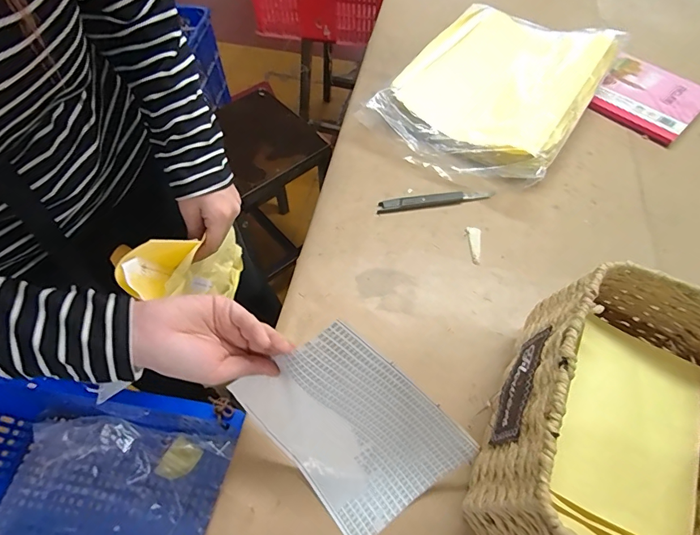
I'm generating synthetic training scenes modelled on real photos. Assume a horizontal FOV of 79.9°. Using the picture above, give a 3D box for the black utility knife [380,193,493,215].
[{"bbox_3d":[0.123,-0.096,0.603,0.162,0.009,0.022,-7,59,-3],"label":"black utility knife"}]

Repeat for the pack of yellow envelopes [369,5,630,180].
[{"bbox_3d":[0.236,-0.290,0.685,0.275,0.067,0.371,31,65,18],"label":"pack of yellow envelopes"}]

